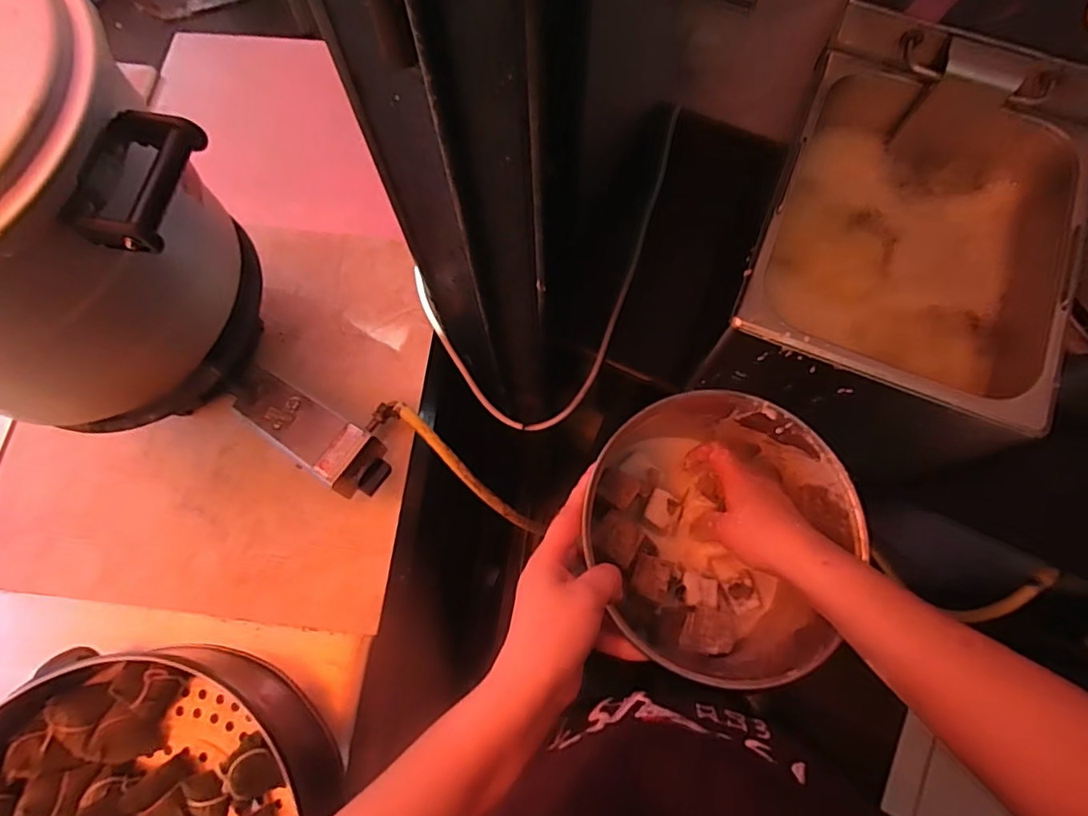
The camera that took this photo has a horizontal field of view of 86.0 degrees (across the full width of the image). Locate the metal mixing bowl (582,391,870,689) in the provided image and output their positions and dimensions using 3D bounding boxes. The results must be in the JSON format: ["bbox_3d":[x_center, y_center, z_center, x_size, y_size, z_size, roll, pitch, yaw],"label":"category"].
[{"bbox_3d":[0.138,0.106,0.473,0.202,0.118,0.196,0,74,-1],"label":"metal mixing bowl"}]

